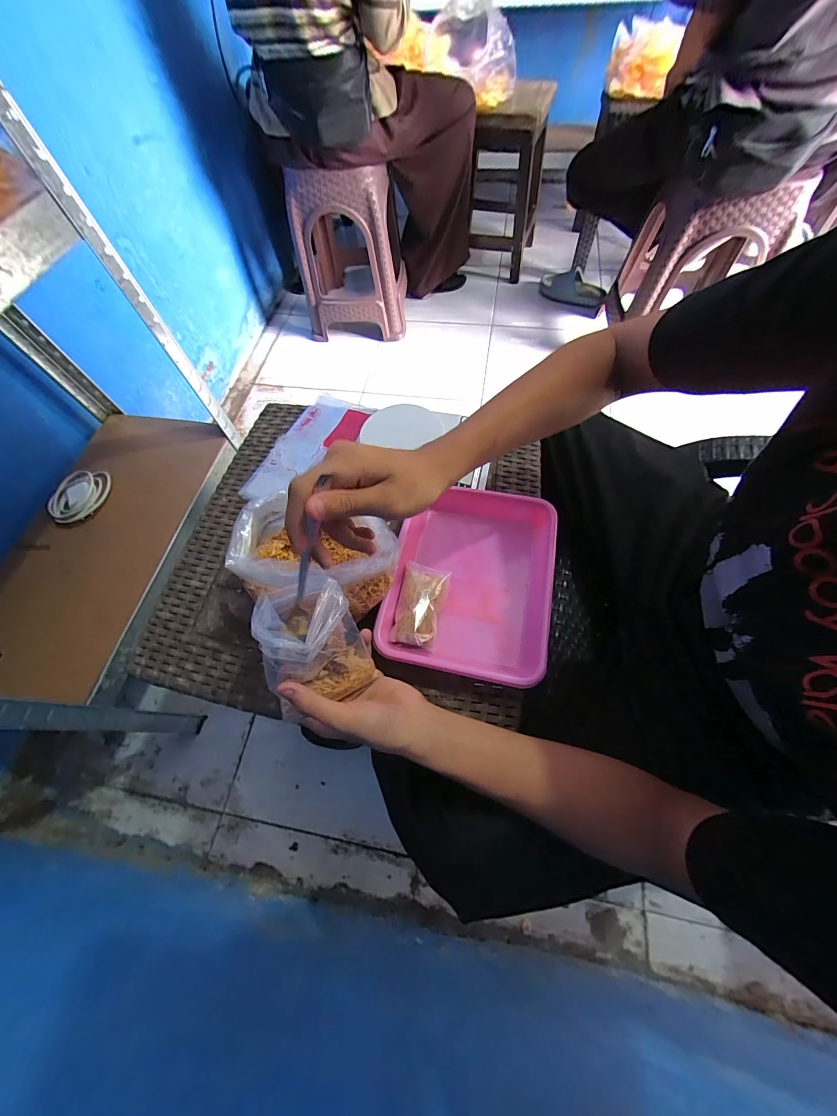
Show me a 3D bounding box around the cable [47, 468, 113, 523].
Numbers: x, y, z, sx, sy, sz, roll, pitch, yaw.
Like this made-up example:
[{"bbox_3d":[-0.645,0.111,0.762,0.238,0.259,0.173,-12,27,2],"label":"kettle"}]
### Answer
[{"bbox_3d":[-0.644,-0.117,0.688,0.091,0.030,0.116,-11,65,-3],"label":"cable"}]

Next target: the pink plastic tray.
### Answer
[{"bbox_3d":[0.063,0.023,0.424,0.181,0.039,0.220,10,66,7],"label":"pink plastic tray"}]

